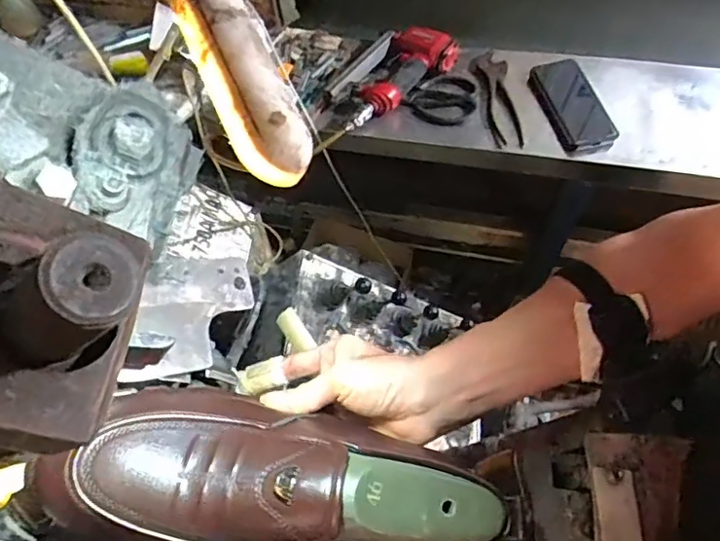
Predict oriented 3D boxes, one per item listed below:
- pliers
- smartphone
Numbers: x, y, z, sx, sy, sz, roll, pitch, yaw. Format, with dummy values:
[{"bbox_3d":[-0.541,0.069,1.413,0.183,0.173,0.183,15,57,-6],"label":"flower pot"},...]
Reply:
[{"bbox_3d":[0.231,-0.291,0.963,0.059,0.029,0.207,-8,62,-2],"label":"pliers"},{"bbox_3d":[0.346,-0.268,0.926,0.090,0.006,0.188,-20,72,0],"label":"smartphone"}]

